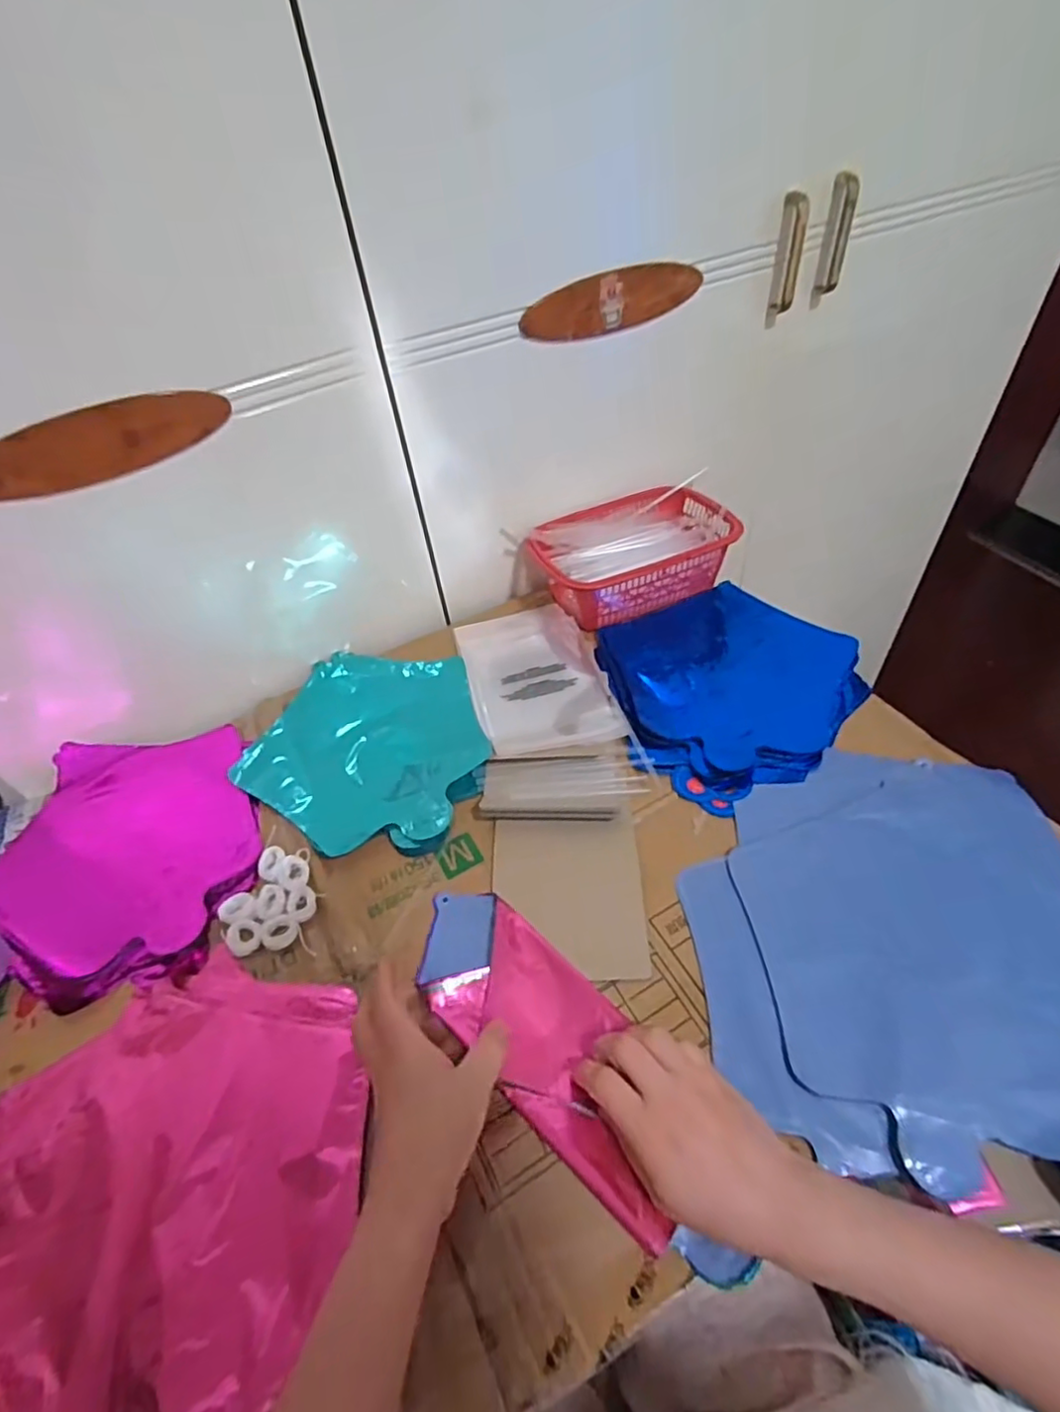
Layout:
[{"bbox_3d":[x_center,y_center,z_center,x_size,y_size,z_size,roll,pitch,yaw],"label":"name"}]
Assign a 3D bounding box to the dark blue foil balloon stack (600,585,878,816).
[{"bbox_3d":[0.187,-0.030,0.607,0.248,0.015,0.241,-23,50,-14],"label":"dark blue foil balloon stack"}]

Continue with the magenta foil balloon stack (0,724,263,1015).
[{"bbox_3d":[-0.343,0.124,0.531,0.212,0.024,0.250,-17,49,-10],"label":"magenta foil balloon stack"}]

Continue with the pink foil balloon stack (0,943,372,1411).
[{"bbox_3d":[-0.222,0.283,0.366,0.231,0.013,0.250,8,49,13],"label":"pink foil balloon stack"}]

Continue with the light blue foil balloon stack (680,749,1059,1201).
[{"bbox_3d":[0.258,0.159,0.443,0.272,0.018,0.283,2,48,7],"label":"light blue foil balloon stack"}]

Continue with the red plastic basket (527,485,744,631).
[{"bbox_3d":[0.110,-0.174,0.711,0.215,0.062,0.147,-21,49,-13],"label":"red plastic basket"}]

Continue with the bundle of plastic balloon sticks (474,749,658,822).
[{"bbox_3d":[0.027,0.067,0.519,0.139,0.008,0.061,-6,48,0],"label":"bundle of plastic balloon sticks"}]

